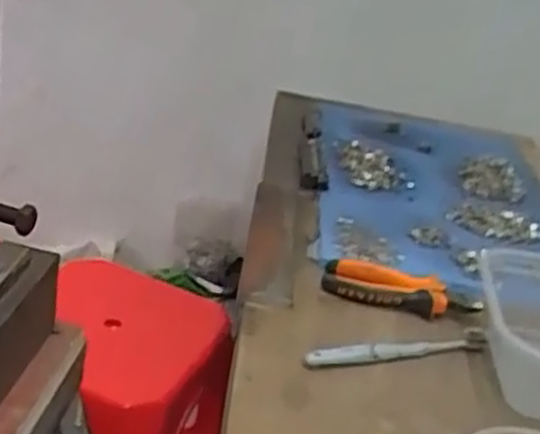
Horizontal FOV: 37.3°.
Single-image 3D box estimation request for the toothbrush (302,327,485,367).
[{"bbox_3d":[0.110,0.113,0.695,0.180,0.017,0.023,-3,27,-21],"label":"toothbrush"}]

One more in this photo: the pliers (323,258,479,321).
[{"bbox_3d":[0.125,0.069,0.766,0.147,0.018,0.056,18,27,12],"label":"pliers"}]

